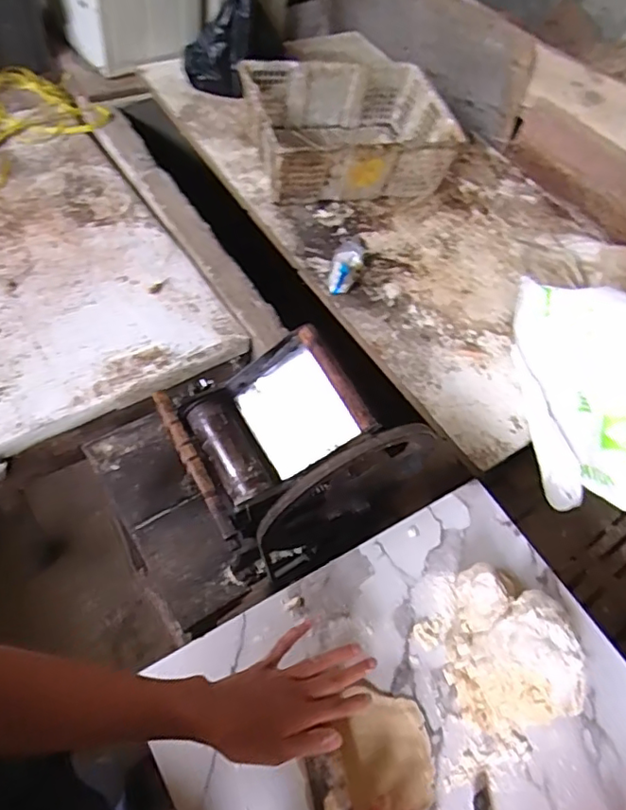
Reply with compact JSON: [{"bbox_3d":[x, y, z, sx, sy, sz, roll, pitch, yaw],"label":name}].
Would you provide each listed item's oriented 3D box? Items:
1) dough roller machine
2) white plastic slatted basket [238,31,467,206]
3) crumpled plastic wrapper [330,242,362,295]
[{"bbox_3d":[-0.020,0.093,0.807,0.284,0.355,0.289,-23,65,-22],"label":"dough roller machine"},{"bbox_3d":[0.082,-0.676,1.440,0.478,0.177,0.373,-8,60,-15],"label":"white plastic slatted basket"},{"bbox_3d":[0.072,-0.299,1.230,0.053,0.034,0.126,18,70,9],"label":"crumpled plastic wrapper"}]

